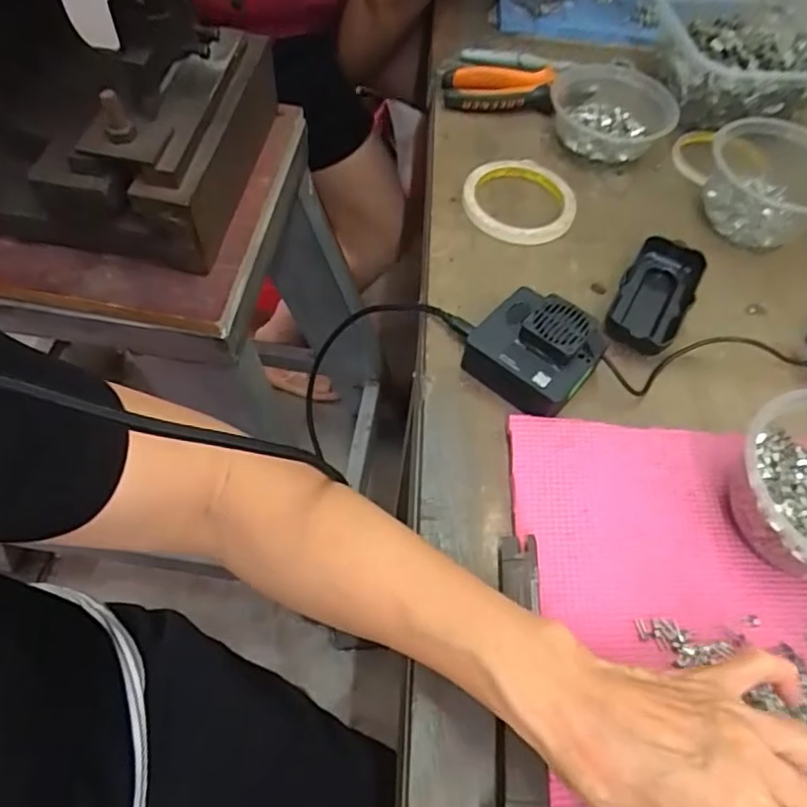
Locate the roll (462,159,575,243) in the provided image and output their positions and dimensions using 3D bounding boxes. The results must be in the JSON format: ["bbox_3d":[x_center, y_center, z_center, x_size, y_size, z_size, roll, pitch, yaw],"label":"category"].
[{"bbox_3d":[0.102,-0.178,0.536,0.097,0.014,0.096,2,58,-2],"label":"roll"}]

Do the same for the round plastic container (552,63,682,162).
[{"bbox_3d":[0.198,-0.282,0.588,0.111,0.041,0.121,2,58,-2],"label":"round plastic container"}]

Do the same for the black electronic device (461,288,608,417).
[{"bbox_3d":[0.090,-0.038,0.429,0.080,0.043,0.069,39,64,19],"label":"black electronic device"}]

